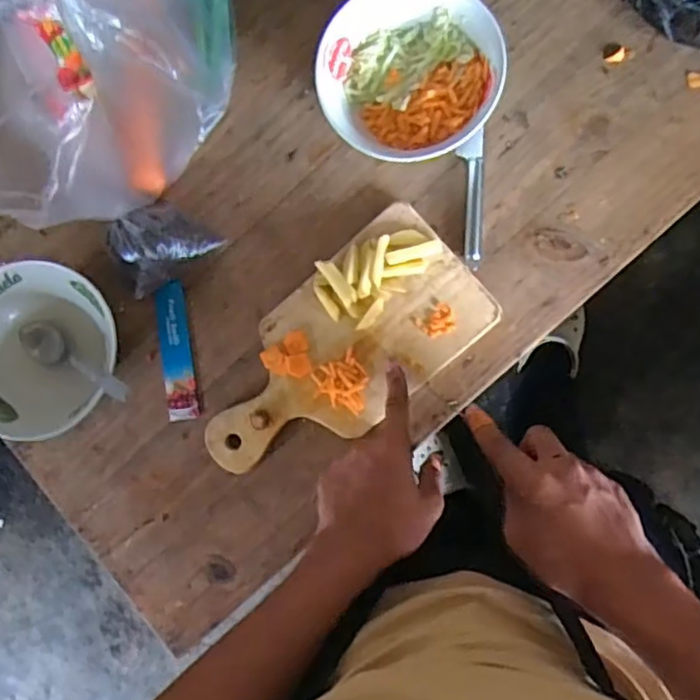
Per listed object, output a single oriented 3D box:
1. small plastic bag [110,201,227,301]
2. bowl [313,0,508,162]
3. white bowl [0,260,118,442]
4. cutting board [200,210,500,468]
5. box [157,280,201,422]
[{"bbox_3d":[-0.181,-0.100,0.608,0.097,0.054,0.066,-35,84,4],"label":"small plastic bag"},{"bbox_3d":[0.052,-0.243,0.583,0.151,0.062,0.158,0,88,7],"label":"bowl"},{"bbox_3d":[-0.283,0.002,0.614,0.149,0.067,0.157,0,88,7],"label":"white bowl"},{"bbox_3d":[-0.013,0.006,0.591,0.278,0.017,0.137,-41,84,4],"label":"cutting board"},{"bbox_3d":[-0.167,0.002,0.629,0.030,0.008,0.131,-9,87,6],"label":"box"}]

